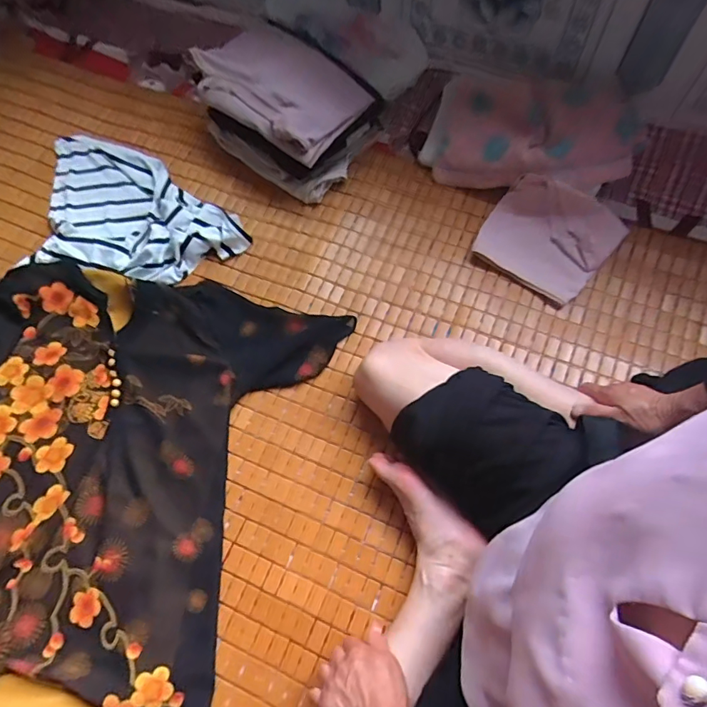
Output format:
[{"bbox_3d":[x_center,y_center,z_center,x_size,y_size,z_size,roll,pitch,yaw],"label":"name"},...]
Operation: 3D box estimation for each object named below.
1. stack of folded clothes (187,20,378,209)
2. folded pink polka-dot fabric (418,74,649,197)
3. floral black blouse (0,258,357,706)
[{"bbox_3d":[-0.114,-0.443,0.857,0.291,0.145,0.217,37,73,17],"label":"stack of folded clothes"},{"bbox_3d":[0.292,-0.371,0.790,0.324,0.115,0.194,21,69,12],"label":"folded pink polka-dot fabric"},{"bbox_3d":[-0.383,0.203,0.658,0.536,0.037,0.720,13,68,8],"label":"floral black blouse"}]

